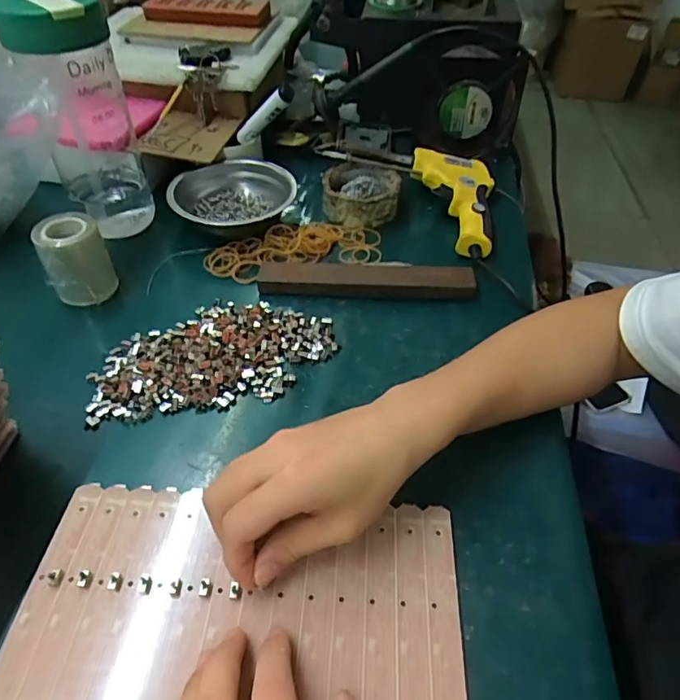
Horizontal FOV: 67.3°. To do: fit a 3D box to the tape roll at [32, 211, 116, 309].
[{"bbox_3d":[-0.230,-0.080,0.448,0.050,0.063,0.049,-24,52,-22],"label":"tape roll"}]

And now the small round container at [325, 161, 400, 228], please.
[{"bbox_3d":[0.022,-0.169,0.552,0.079,0.039,0.075,1,47,-1],"label":"small round container"}]

